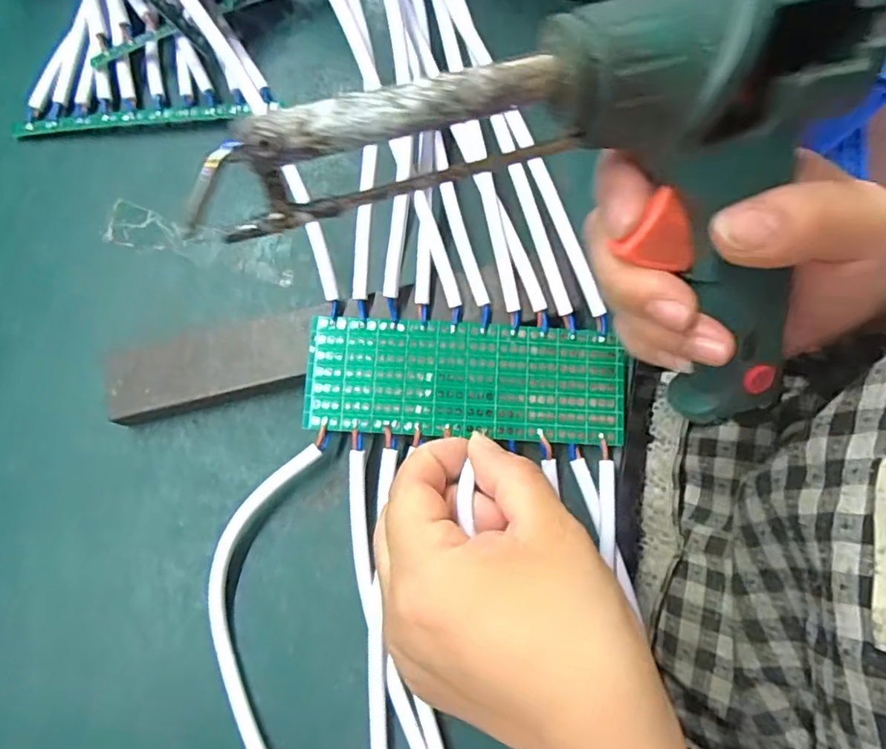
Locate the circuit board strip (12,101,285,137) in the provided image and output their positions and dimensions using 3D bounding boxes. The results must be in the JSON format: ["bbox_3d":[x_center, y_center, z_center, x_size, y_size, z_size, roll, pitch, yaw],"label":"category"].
[{"bbox_3d":[-0.145,-0.125,0.280,0.128,0.009,0.010,-4,77,-4],"label":"circuit board strip"}]

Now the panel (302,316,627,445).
[{"bbox_3d":[0.010,0.002,0.240,0.131,0.005,0.046,3,78,-1],"label":"panel"}]

